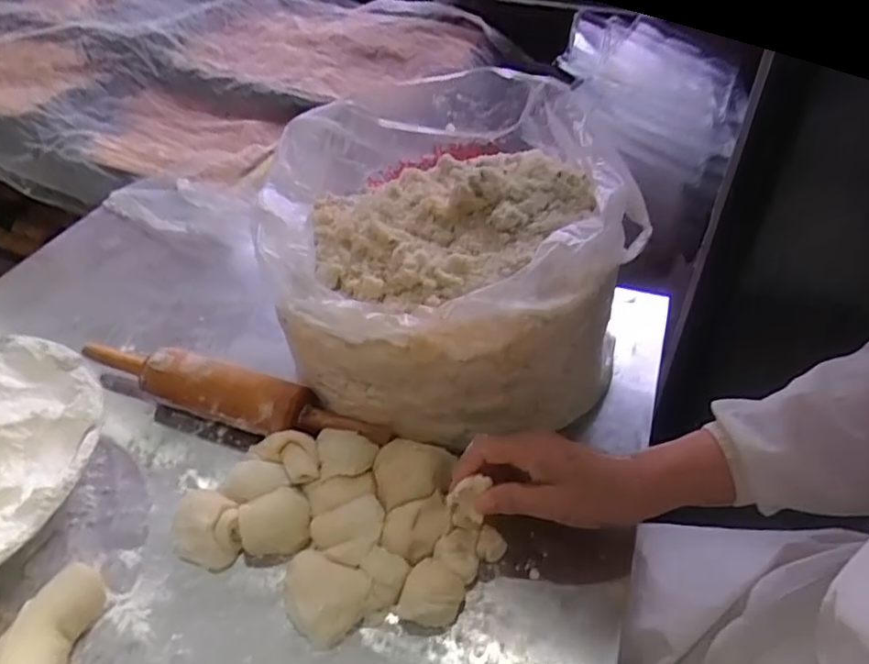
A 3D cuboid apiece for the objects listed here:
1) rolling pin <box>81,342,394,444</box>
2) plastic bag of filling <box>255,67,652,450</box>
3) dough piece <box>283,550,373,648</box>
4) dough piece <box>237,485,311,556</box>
[{"bbox_3d":[-0.202,0.062,0.582,0.333,0.059,0.050,15,46,18],"label":"rolling pin"},{"bbox_3d":[0.013,-0.078,0.562,0.295,0.222,0.291,-8,43,-5],"label":"plastic bag of filling"},{"bbox_3d":[-0.082,0.199,0.451,0.062,0.023,0.052,14,46,17],"label":"dough piece"},{"bbox_3d":[-0.131,0.156,0.496,0.055,0.029,0.044,-6,43,-3],"label":"dough piece"}]

